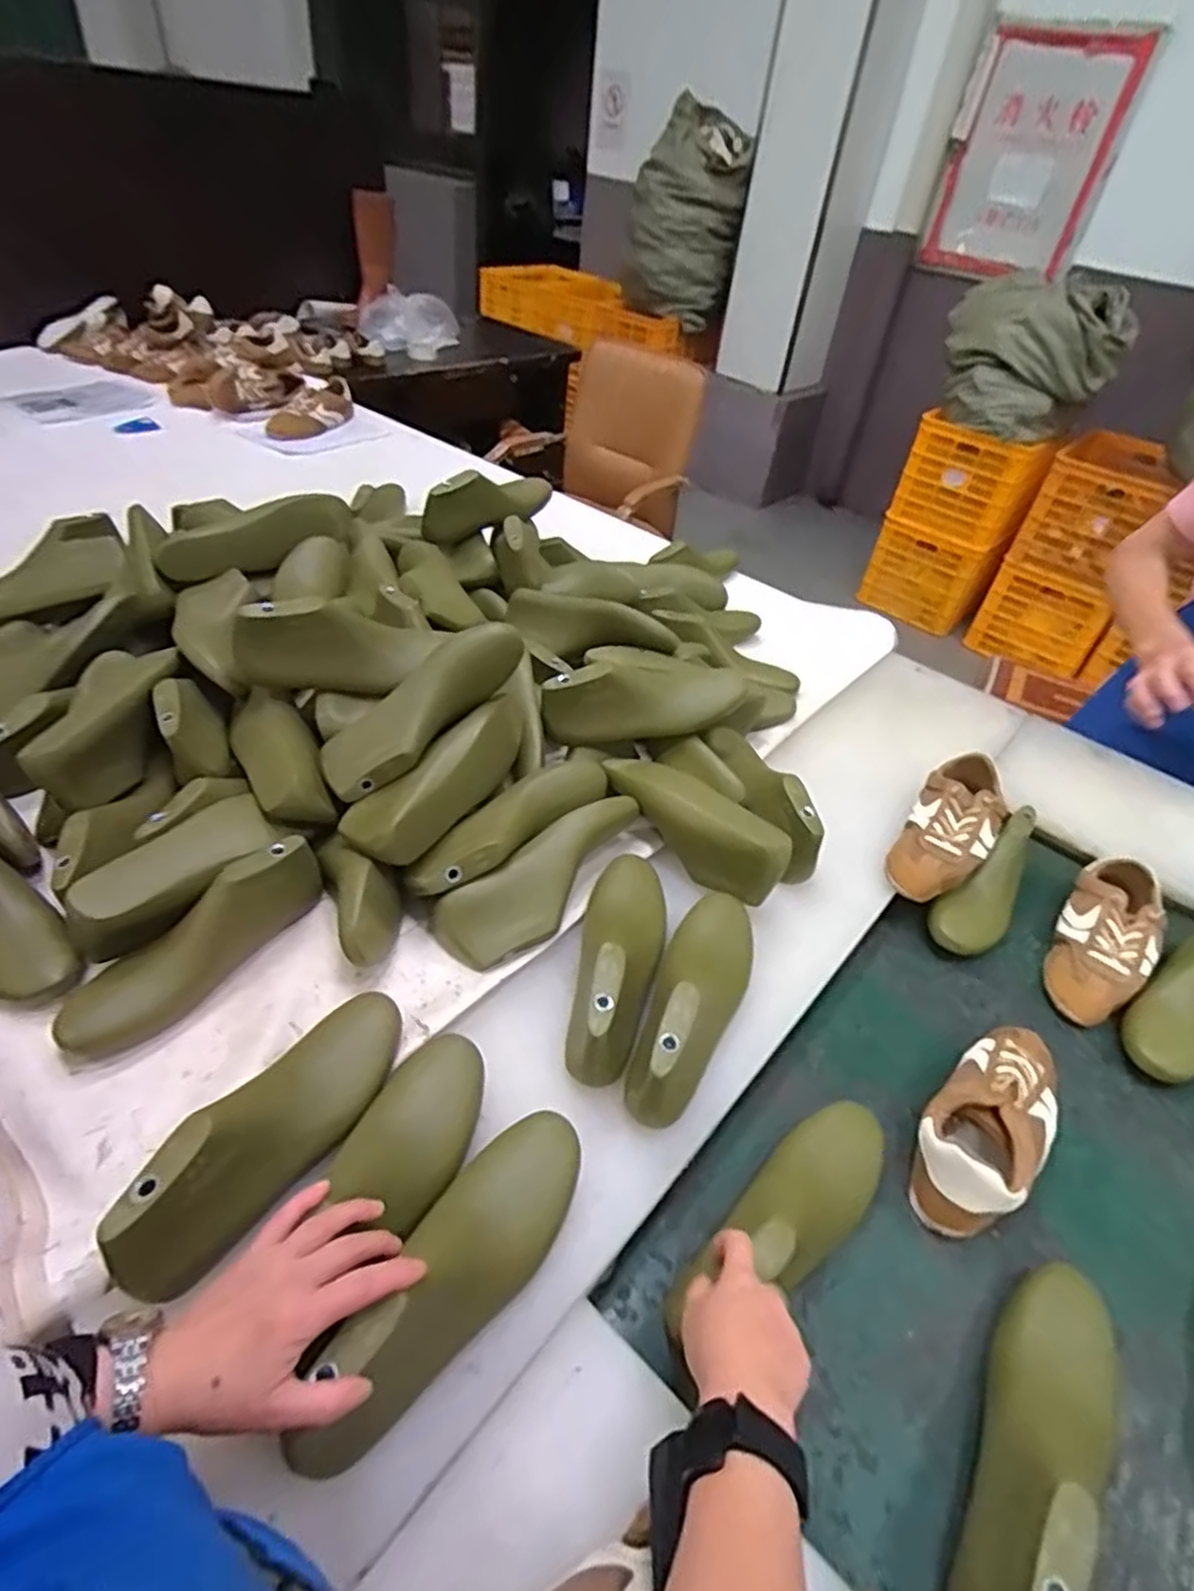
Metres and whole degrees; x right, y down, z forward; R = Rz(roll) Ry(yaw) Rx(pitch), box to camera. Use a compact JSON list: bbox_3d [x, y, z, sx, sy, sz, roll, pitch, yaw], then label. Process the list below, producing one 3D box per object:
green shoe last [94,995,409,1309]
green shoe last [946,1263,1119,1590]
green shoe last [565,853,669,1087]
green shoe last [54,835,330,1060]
[{"bbox_3d":[-0.241,0.247,0.561,0.072,0.090,0.248,21,44,14],"label":"green shoe last"},{"bbox_3d":[0.307,0.449,0.498,0.090,0.092,0.251,31,48,24],"label":"green shoe last"},{"bbox_3d":[0.025,0.139,0.705,0.081,0.074,0.256,12,43,5],"label":"green shoe last"},{"bbox_3d":[-0.359,0.133,0.672,0.064,0.080,0.250,35,49,27],"label":"green shoe last"}]

